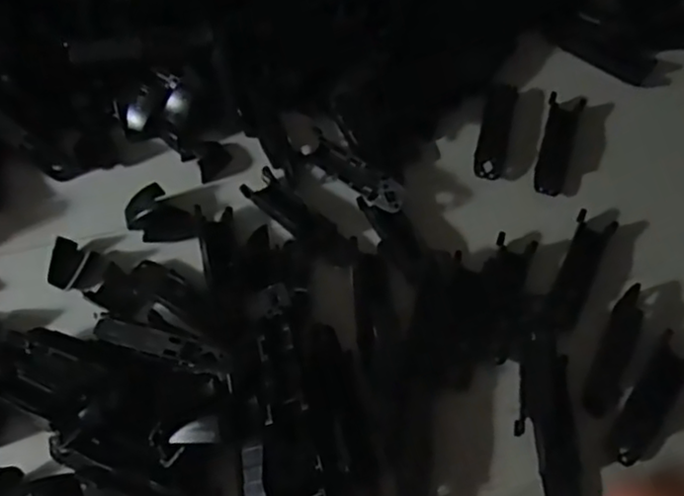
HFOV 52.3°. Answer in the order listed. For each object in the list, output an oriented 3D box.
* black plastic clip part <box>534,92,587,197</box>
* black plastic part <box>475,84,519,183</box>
[{"bbox_3d":[0.113,-0.055,0.369,0.018,0.009,0.065,20,62,8],"label":"black plastic clip part"},{"bbox_3d":[0.082,-0.063,0.374,0.016,0.006,0.064,14,62,5],"label":"black plastic part"}]

